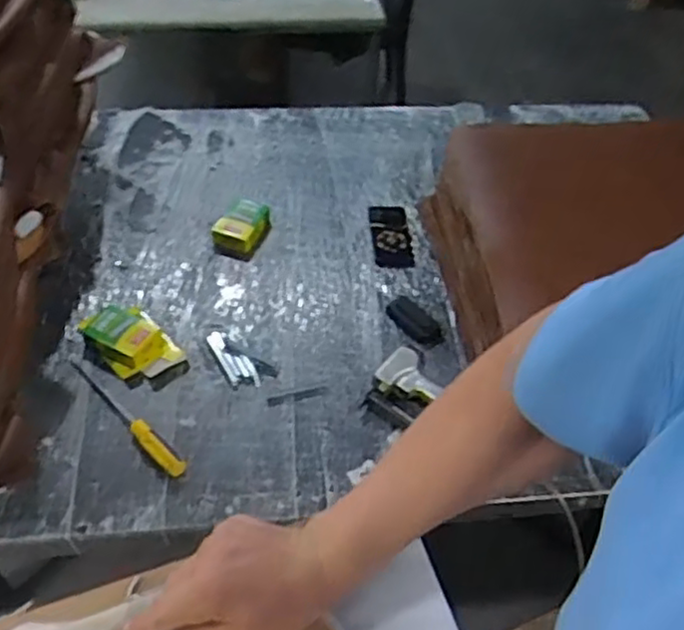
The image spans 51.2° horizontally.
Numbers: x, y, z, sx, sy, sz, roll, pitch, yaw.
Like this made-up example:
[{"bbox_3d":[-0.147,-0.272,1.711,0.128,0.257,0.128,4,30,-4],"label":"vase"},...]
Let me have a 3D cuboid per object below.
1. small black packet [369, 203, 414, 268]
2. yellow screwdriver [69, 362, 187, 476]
[{"bbox_3d":[0.098,-0.165,1.435,0.076,0.005,0.190,-1,48,-5],"label":"small black packet"},{"bbox_3d":[-0.337,0.150,1.107,0.283,0.024,0.031,38,56,26],"label":"yellow screwdriver"}]

